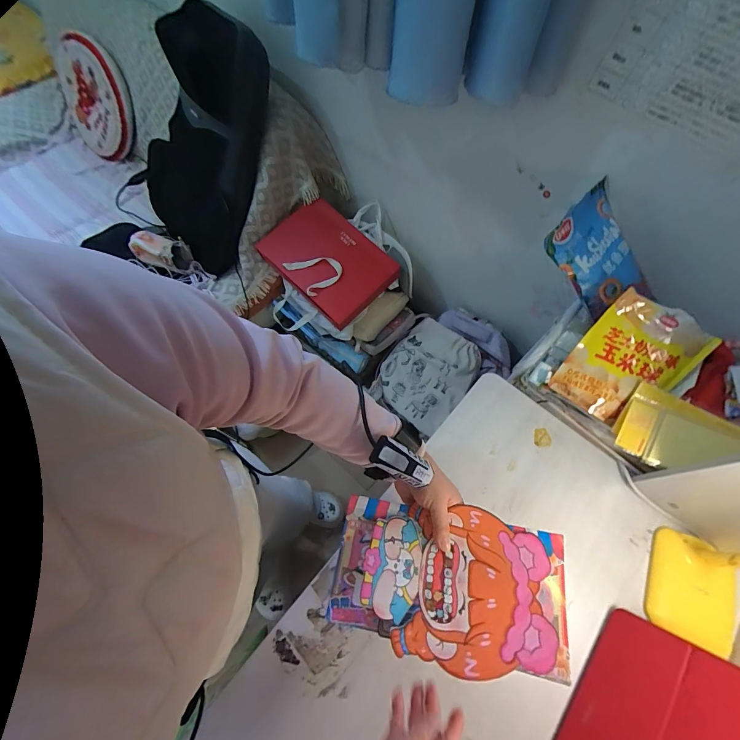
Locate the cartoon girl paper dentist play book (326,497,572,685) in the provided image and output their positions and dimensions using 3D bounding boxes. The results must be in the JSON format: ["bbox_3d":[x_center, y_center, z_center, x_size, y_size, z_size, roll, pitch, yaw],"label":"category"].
[{"bbox_3d":[0.087,0.241,0.402,0.252,0.031,0.150,6,53,13],"label":"cartoon girl paper dentist play book"}]

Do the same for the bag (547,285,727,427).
[{"bbox_3d":[0.441,-0.013,0.601,0.163,0.040,0.207,37,105,5],"label":"bag"}]

